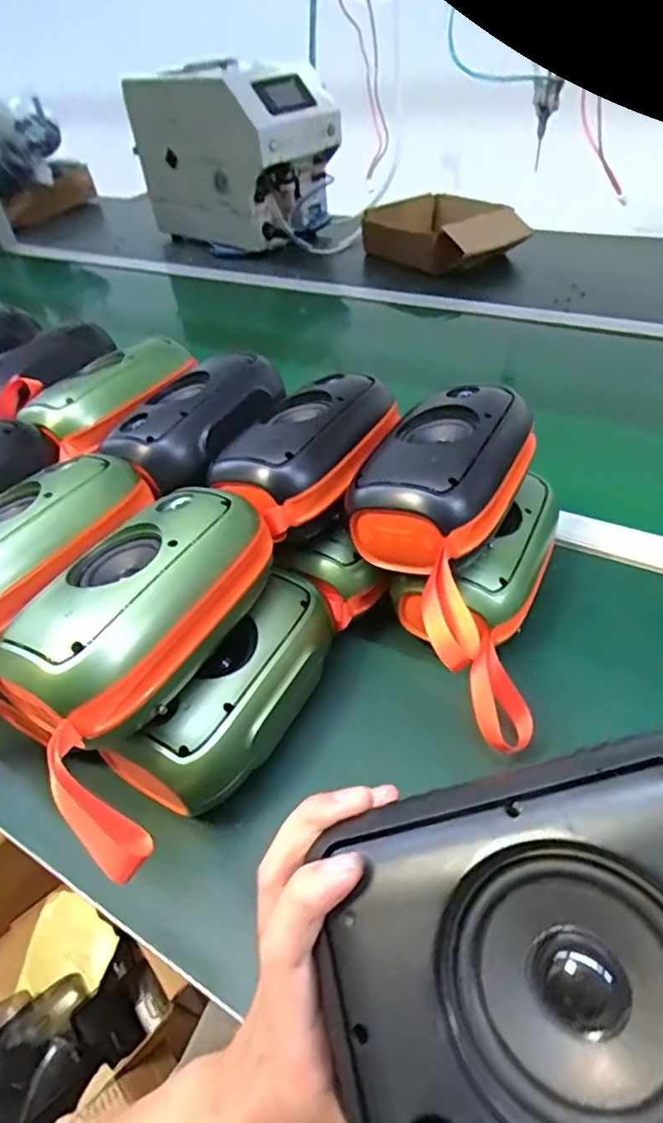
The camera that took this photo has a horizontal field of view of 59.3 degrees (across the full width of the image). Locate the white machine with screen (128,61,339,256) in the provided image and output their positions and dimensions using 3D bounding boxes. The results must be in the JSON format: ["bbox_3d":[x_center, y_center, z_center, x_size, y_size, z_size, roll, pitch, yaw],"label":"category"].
[{"bbox_3d":[-0.176,-0.751,1.085,0.341,0.250,0.199,25,53,29],"label":"white machine with screen"}]

